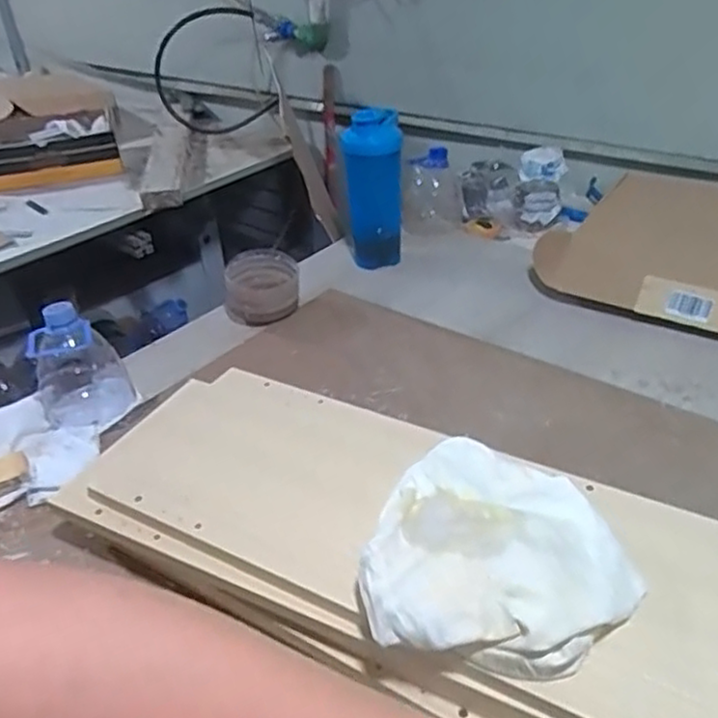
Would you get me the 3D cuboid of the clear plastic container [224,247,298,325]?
[{"bbox_3d":[-0.136,-0.102,0.966,0.105,0.067,0.093,-6,34,-4],"label":"clear plastic container"}]

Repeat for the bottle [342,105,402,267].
[{"bbox_3d":[0.022,-0.243,1.016,0.080,0.229,0.068,-3,34,0],"label":"bottle"}]

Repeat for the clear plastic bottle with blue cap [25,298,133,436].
[{"bbox_3d":[-0.310,0.009,0.768,0.099,0.120,0.092,-18,37,-20],"label":"clear plastic bottle with blue cap"}]

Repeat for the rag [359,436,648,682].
[{"bbox_3d":[0.101,0.128,0.483,0.167,0.052,0.173,6,35,13],"label":"rag"}]

